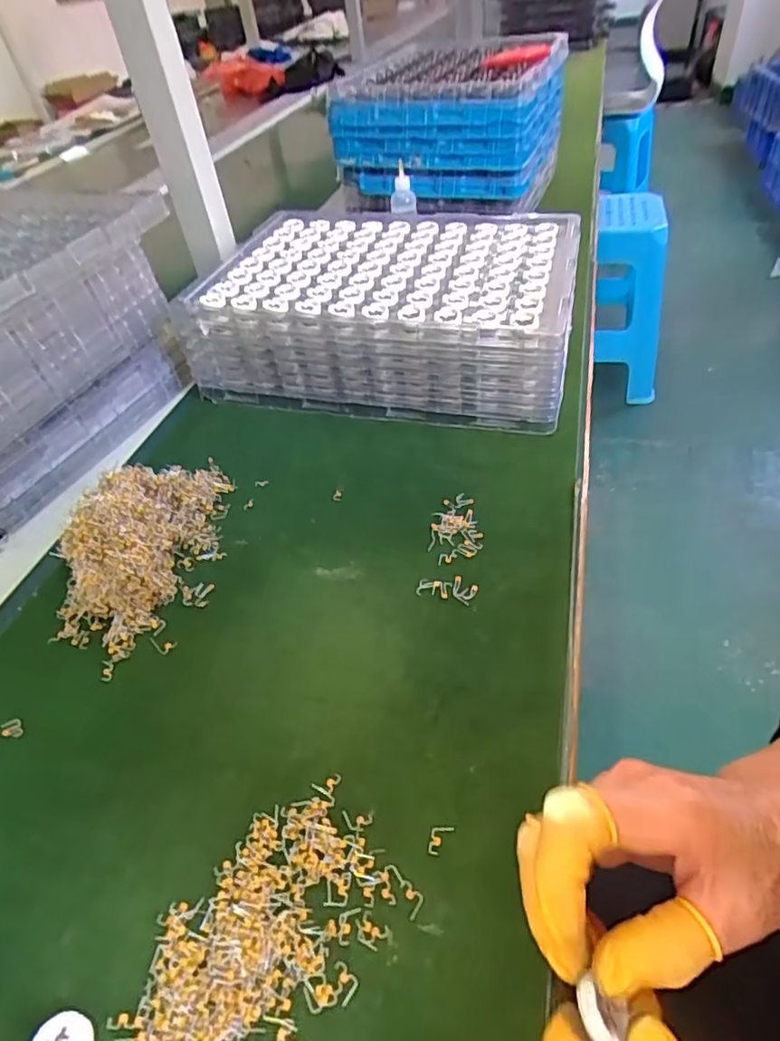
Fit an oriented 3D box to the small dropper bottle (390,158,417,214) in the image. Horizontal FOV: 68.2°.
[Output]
[{"bbox_3d":[0.017,-0.454,0.788,0.035,0.058,0.036,-4,44,4],"label":"small dropper bottle"}]

